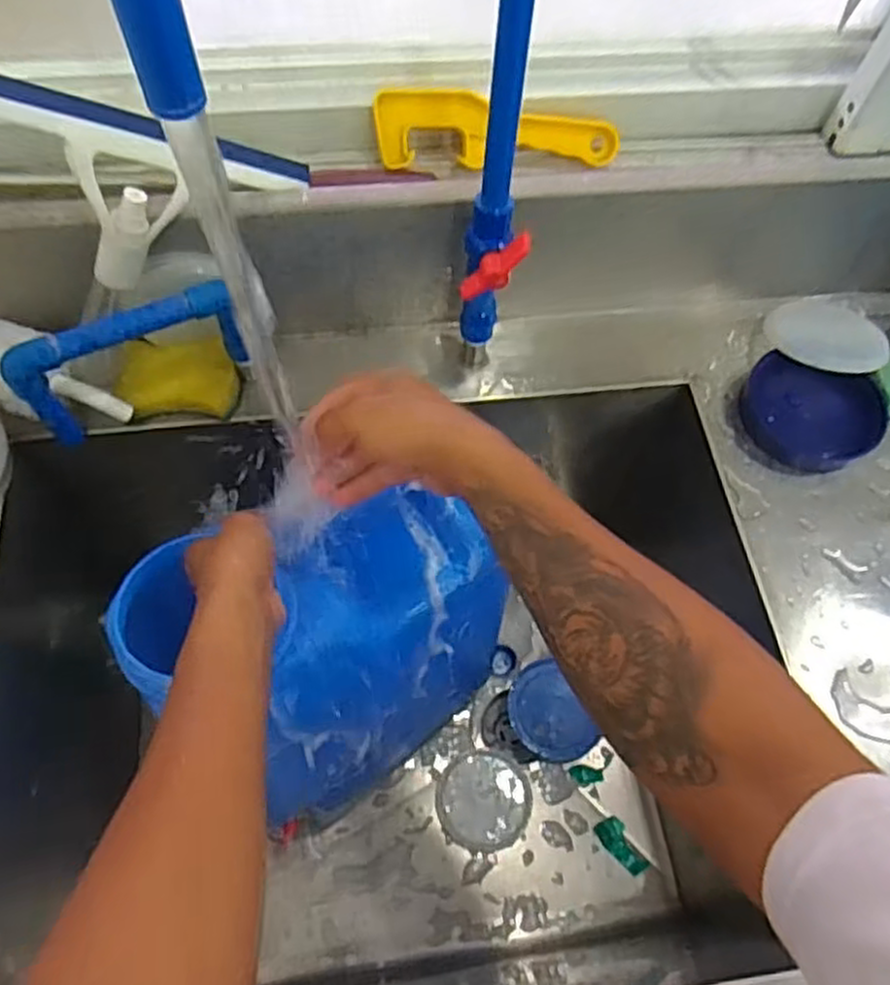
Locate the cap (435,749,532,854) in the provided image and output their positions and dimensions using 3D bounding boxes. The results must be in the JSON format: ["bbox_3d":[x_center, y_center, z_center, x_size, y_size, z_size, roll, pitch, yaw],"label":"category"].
[{"bbox_3d":[0.046,0.362,0.867,0.108,0.005,0.108,1,63,-3],"label":"cap"}]

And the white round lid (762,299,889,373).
[{"bbox_3d":[0.360,-0.146,0.692,0.107,0.016,0.075,16,77,4],"label":"white round lid"}]

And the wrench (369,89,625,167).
[{"bbox_3d":[0.042,-0.294,0.604,0.199,0.057,0.025,-4,33,-16],"label":"wrench"}]

